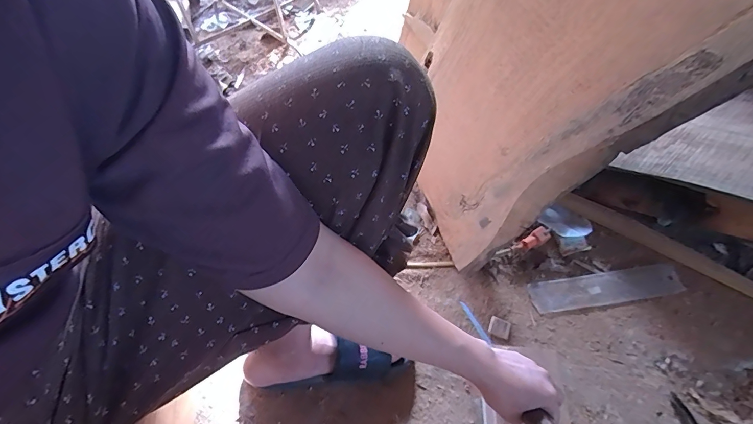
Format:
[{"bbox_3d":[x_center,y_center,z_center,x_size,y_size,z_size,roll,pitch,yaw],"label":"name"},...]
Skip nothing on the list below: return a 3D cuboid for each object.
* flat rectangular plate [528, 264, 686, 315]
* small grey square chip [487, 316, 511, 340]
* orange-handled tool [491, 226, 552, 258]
[{"bbox_3d":[0.399,0.132,0.684,0.257,0.005,0.058,-9,54,-1],"label":"flat rectangular plate"},{"bbox_3d":[0.201,0.190,0.645,0.033,0.007,0.031,16,57,16],"label":"small grey square chip"},{"bbox_3d":[0.266,0.058,0.710,0.111,0.023,0.024,-23,56,-12],"label":"orange-handled tool"}]

